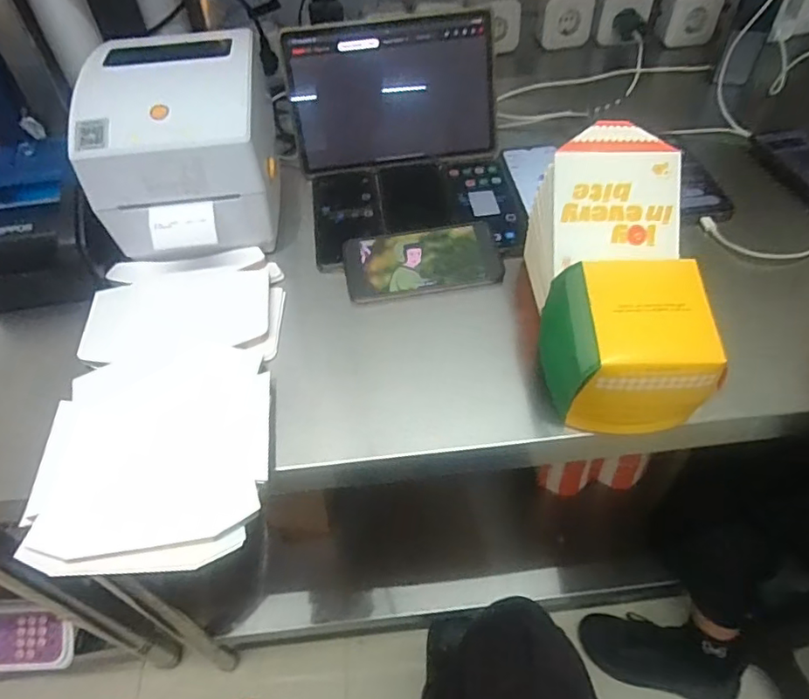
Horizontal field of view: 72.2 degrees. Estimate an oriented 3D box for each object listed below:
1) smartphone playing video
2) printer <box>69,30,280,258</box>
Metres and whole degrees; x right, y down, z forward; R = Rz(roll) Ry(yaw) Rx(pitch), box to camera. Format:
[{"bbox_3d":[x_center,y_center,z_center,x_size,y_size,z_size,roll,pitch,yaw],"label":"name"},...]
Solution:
[{"bbox_3d":[0.019,-0.094,0.591,0.161,0.014,0.078,-9,64,-5],"label":"smartphone playing video"},{"bbox_3d":[-0.230,-0.207,0.598,0.171,0.168,0.213,-9,50,-5],"label":"printer"}]

